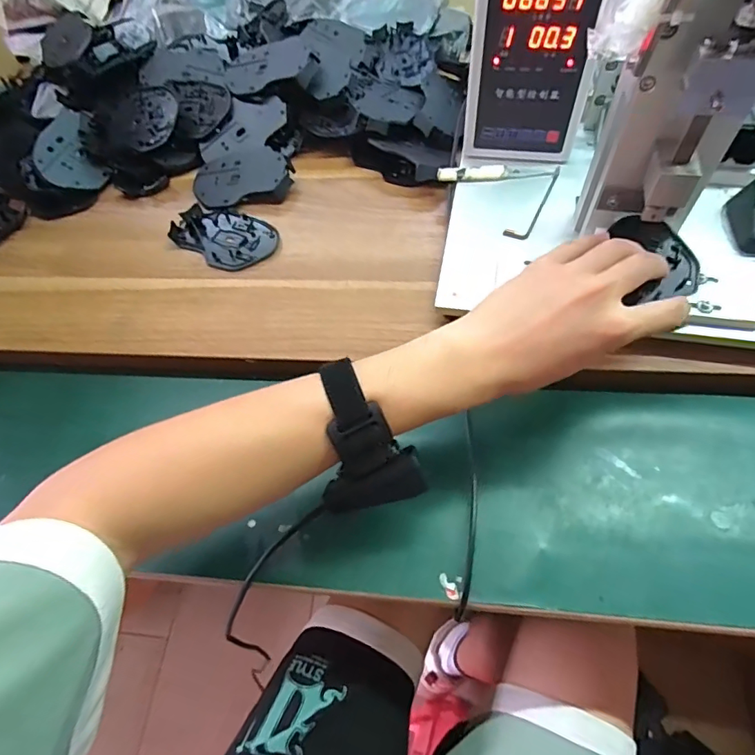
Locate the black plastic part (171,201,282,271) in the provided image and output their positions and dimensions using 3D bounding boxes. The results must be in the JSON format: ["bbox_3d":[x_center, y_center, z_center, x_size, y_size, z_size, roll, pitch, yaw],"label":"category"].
[{"bbox_3d":[-0.162,-0.150,0.508,0.115,0.007,0.072,26,66,16],"label":"black plastic part"}]

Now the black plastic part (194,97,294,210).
[{"bbox_3d":[-0.156,-0.256,0.551,0.110,0.016,0.130,-12,72,10],"label":"black plastic part"}]

